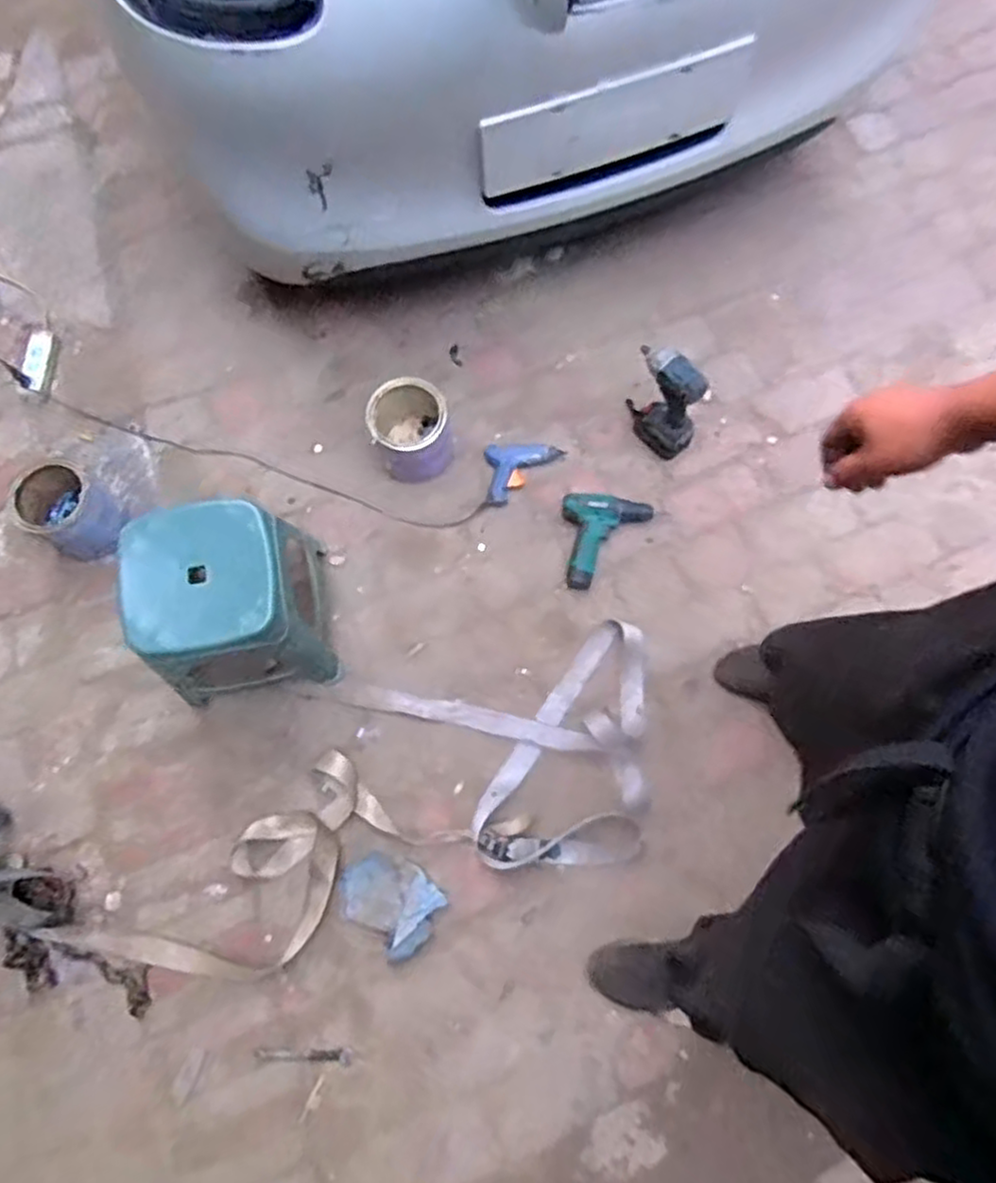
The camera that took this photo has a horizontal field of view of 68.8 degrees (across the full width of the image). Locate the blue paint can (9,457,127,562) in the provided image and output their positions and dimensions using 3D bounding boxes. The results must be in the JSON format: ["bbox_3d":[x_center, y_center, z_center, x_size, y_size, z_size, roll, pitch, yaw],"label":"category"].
[{"bbox_3d":[-0.853,-0.165,1.437,0.173,0.149,0.152,38,78,8],"label":"blue paint can"}]

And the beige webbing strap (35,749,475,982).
[{"bbox_3d":[-0.423,0.530,1.326,0.692,0.040,0.271,-32,75,-7],"label":"beige webbing strap"}]

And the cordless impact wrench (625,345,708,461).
[{"bbox_3d":[0.329,-0.377,1.448,0.167,0.235,0.086,38,78,8],"label":"cordless impact wrench"}]

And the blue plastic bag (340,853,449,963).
[{"bbox_3d":[-0.197,0.563,1.322,0.189,0.050,0.147,35,78,12],"label":"blue plastic bag"}]

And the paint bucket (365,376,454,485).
[{"bbox_3d":[-0.179,-0.323,1.476,0.148,0.159,0.188,-16,72,-7],"label":"paint bucket"}]

